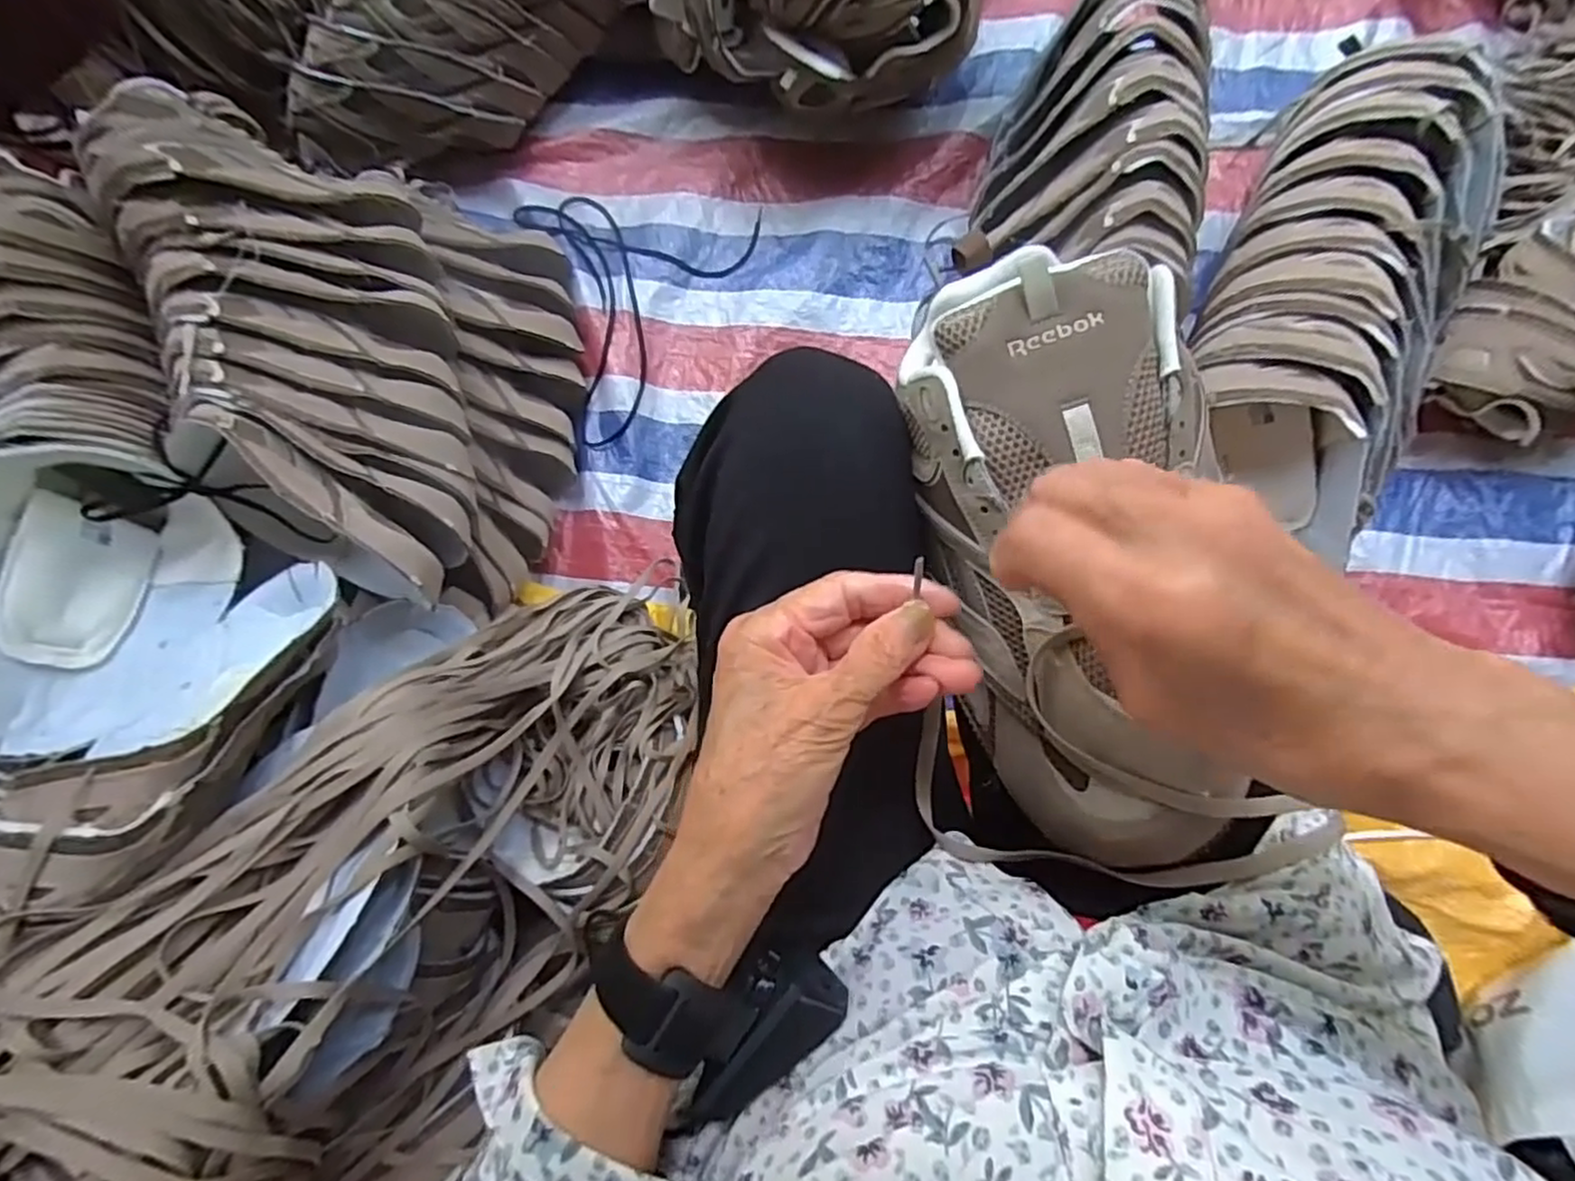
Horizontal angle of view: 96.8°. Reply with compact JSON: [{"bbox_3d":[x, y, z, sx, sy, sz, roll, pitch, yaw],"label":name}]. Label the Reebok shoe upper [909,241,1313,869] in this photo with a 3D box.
[{"bbox_3d":[0.134,-0.011,0.308,0.122,0.079,0.259,-10,93,3],"label":"Reebok shoe upper"}]

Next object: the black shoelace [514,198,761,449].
[{"bbox_3d":[-0.224,-0.367,0.829,0.272,0.028,0.330,34,87,7],"label":"black shoelace"}]

